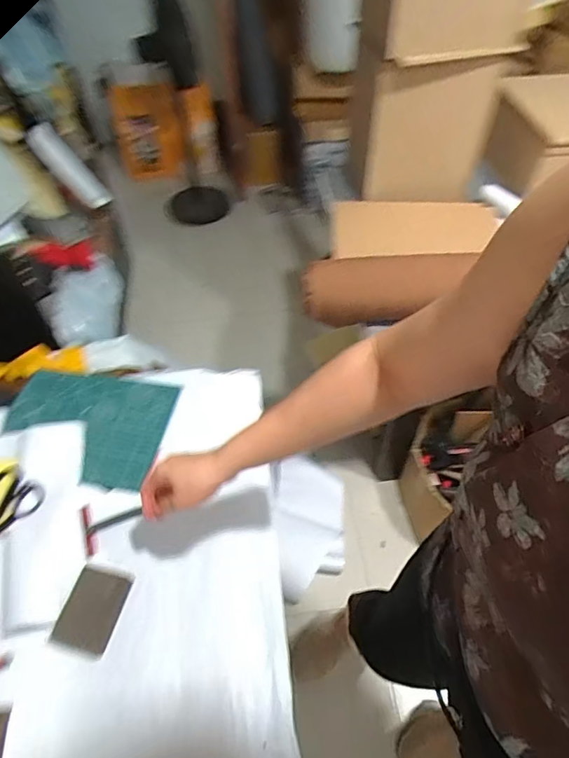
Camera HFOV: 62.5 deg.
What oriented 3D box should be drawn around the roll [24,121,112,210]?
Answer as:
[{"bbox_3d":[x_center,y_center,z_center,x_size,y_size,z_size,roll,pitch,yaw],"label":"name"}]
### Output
[{"bbox_3d":[-0.631,-0.630,1.378,0.094,0.274,0.089,-6,70,15],"label":"roll"}]

